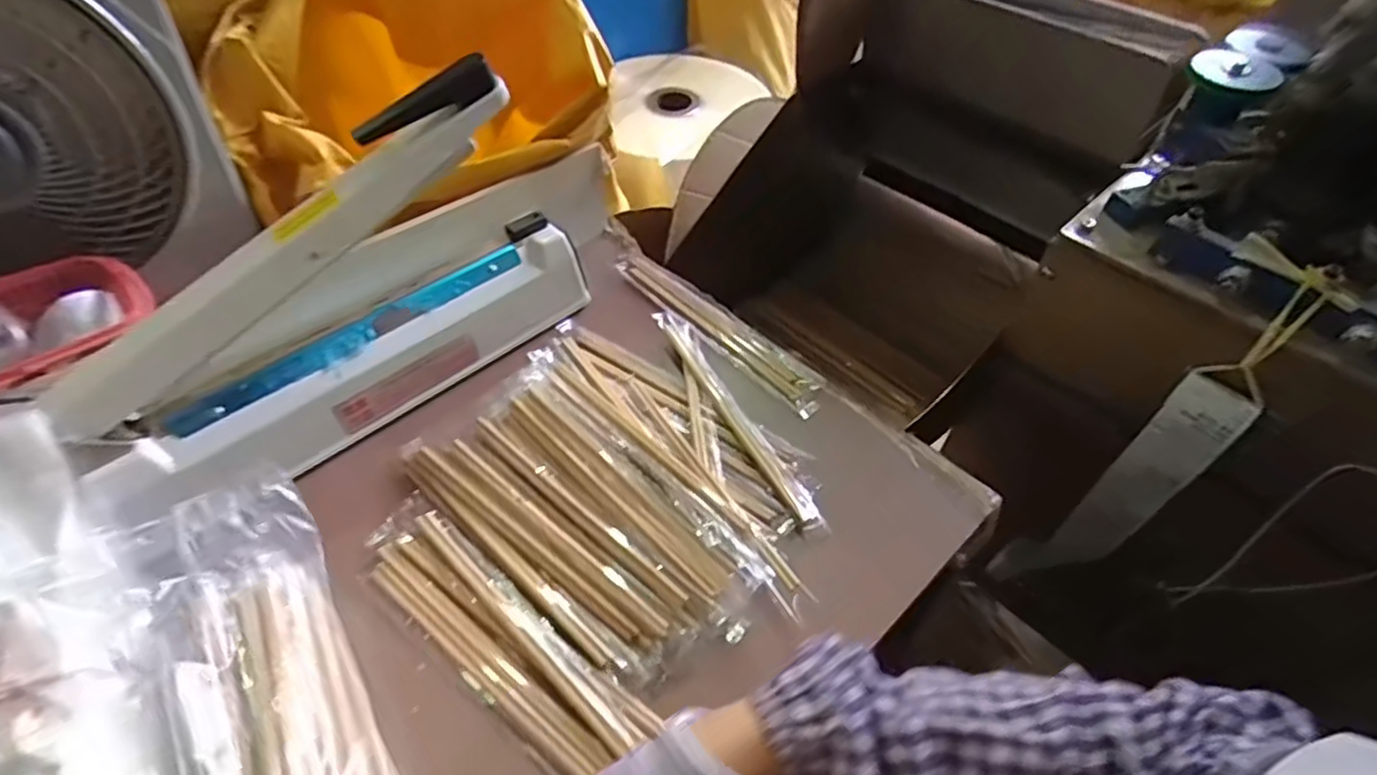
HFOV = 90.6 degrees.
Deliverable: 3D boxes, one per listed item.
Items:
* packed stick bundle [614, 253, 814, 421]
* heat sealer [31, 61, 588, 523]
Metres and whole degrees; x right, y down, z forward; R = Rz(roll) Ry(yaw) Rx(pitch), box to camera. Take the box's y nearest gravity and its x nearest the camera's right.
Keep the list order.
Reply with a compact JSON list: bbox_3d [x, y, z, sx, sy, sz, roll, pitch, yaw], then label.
[{"bbox_3d":[0.028,-0.064,0.680,0.050,0.013,0.273,-35,59,-27],"label":"packed stick bundle"},{"bbox_3d":[-0.265,-0.073,0.525,0.392,0.225,0.073,-36,60,-28],"label":"heat sealer"}]

